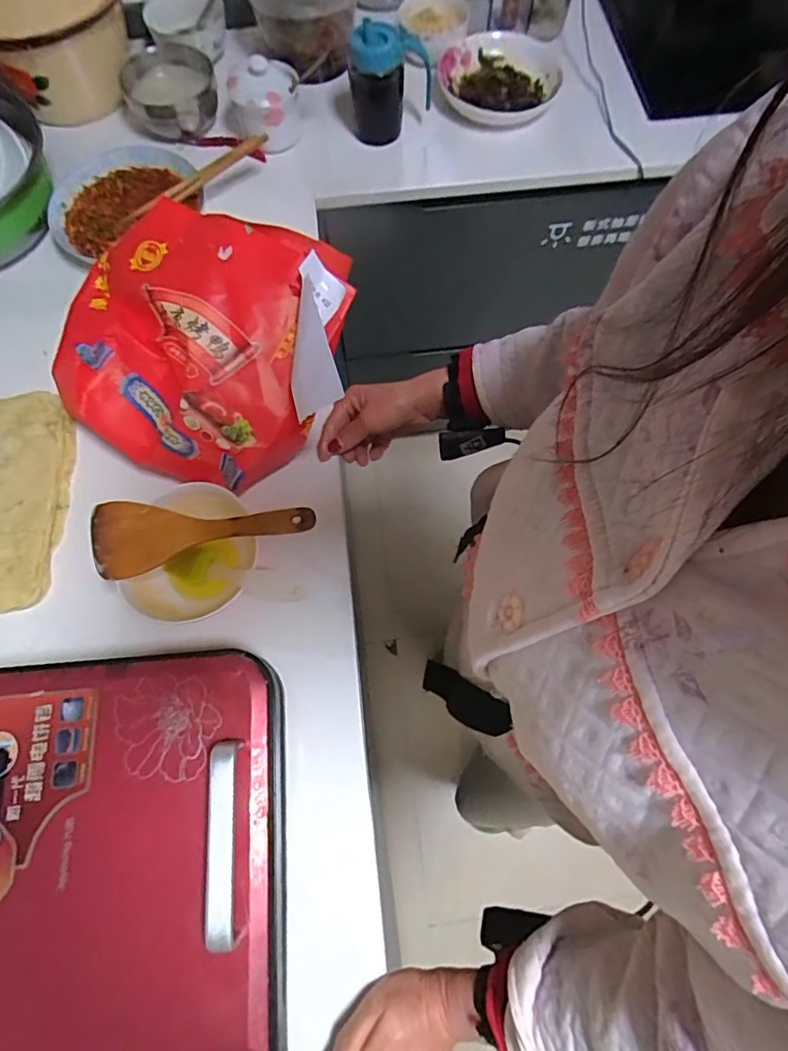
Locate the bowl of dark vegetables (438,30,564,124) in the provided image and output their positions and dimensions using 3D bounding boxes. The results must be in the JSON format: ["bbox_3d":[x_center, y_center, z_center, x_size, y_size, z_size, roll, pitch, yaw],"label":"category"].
[{"bbox_3d":[0.155,-0.658,0.793,0.175,0.044,0.171,0,70,-1],"label":"bowl of dark vegetables"}]

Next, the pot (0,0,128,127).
[{"bbox_3d":[-0.485,-0.694,0.754,0.230,0.165,0.215,0,70,-1],"label":"pot"}]

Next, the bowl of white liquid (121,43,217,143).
[{"bbox_3d":[-0.323,-0.624,0.772,0.129,0.065,0.132,0,70,-1],"label":"bowl of white liquid"}]

